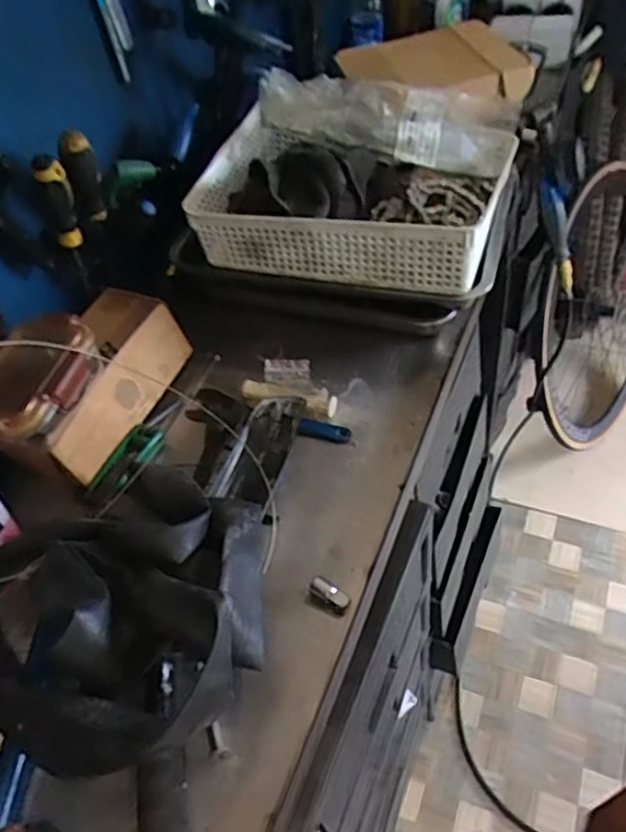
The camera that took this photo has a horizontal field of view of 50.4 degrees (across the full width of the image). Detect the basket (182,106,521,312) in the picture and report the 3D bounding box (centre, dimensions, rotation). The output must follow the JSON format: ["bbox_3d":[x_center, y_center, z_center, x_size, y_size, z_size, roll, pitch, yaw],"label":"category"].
[{"bbox_3d":[0.045,-0.251,0.781,0.347,0.107,0.210,9,51,16],"label":"basket"}]

